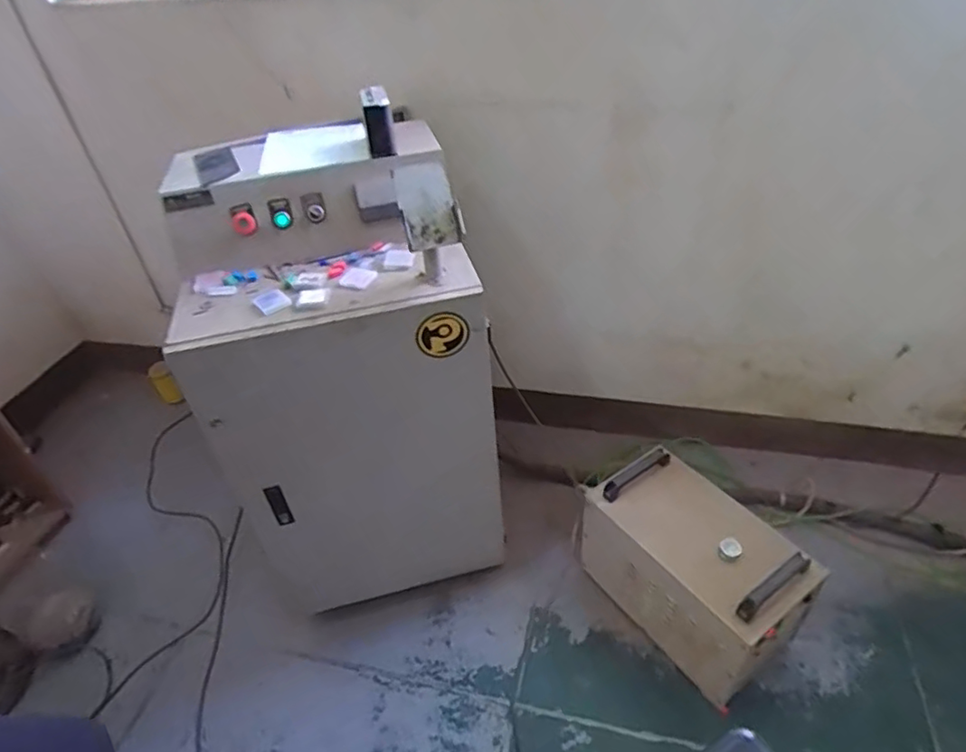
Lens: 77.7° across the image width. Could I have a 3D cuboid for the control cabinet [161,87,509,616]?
[{"bbox_3d":[-0.299,-0.006,1.443,0.553,0.989,0.548,-11,40,-6],"label":"control cabinet"}]

